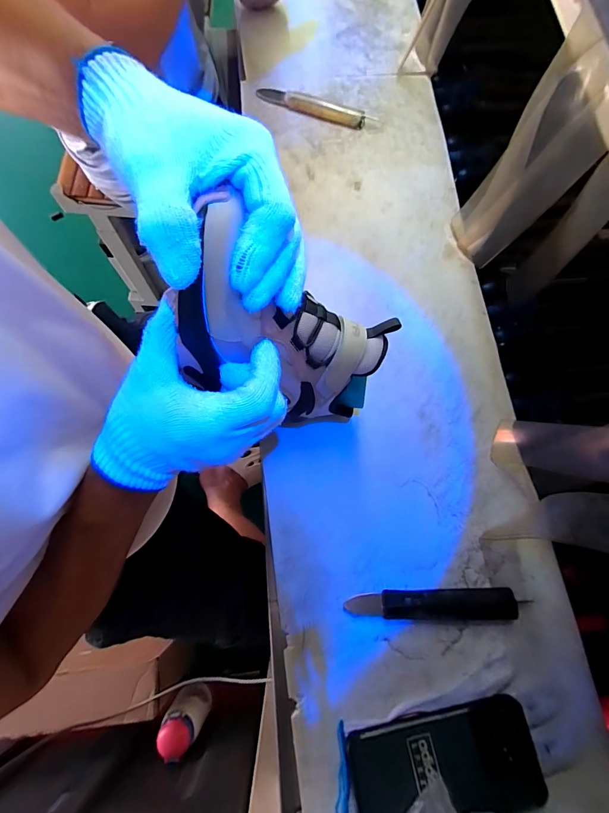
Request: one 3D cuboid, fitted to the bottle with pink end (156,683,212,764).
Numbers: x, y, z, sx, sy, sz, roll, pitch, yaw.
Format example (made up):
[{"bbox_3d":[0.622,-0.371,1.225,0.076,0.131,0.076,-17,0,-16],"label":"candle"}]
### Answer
[{"bbox_3d":[-0.251,0.656,0.772,0.075,0.157,0.078,0,75,-2],"label":"bottle with pink end"}]

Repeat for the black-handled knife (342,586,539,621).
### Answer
[{"bbox_3d":[0.131,0.201,0.366,0.172,0.013,0.031,-1,75,-1],"label":"black-handled knife"}]

